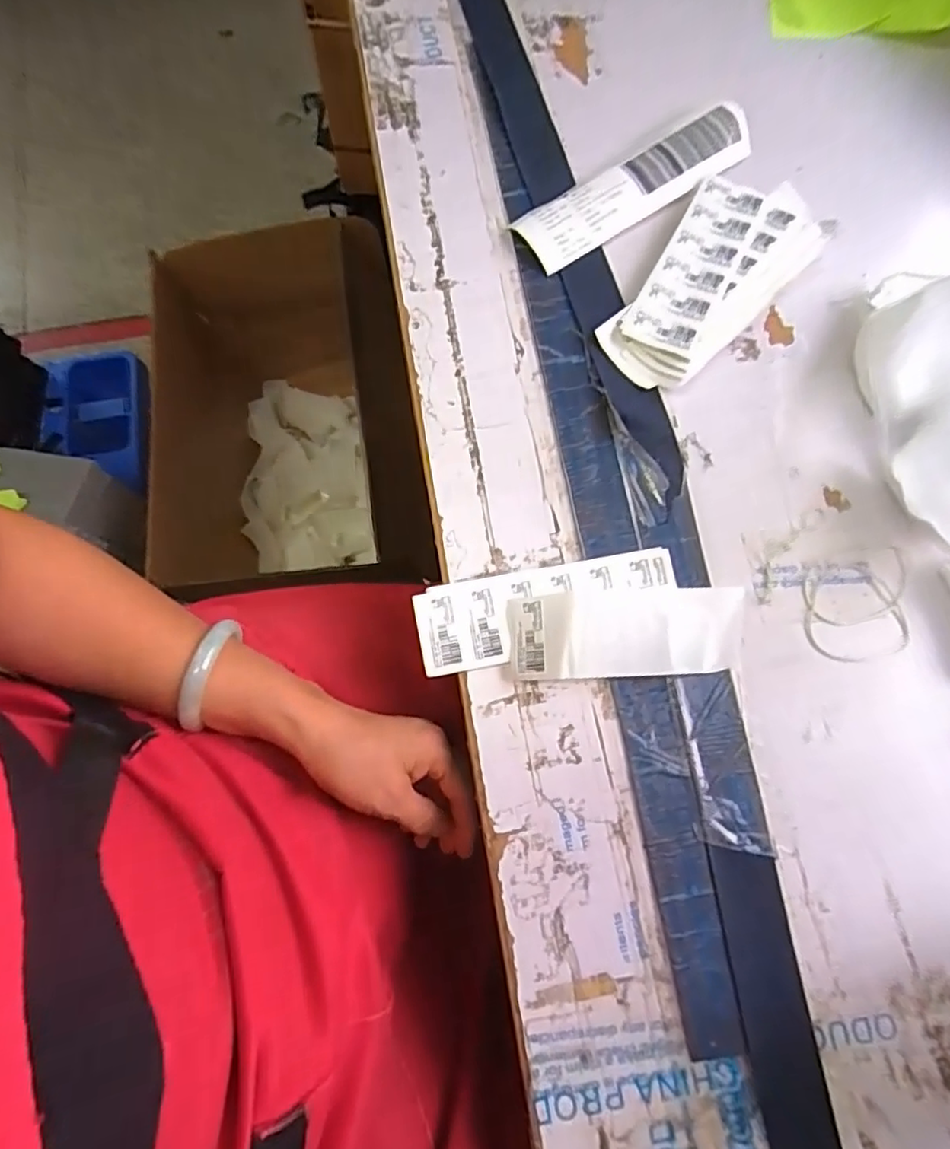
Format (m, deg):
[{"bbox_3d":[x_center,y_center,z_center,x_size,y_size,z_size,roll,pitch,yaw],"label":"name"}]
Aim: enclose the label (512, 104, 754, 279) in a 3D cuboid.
[{"bbox_3d":[0.122,-0.292,0.451,0.192,0.022,0.052,-32,78,-8],"label":"label"}]

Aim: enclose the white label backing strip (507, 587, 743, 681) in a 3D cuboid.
[{"bbox_3d":[0.092,0.037,0.367,0.139,0.020,0.052,-3,76,-1],"label":"white label backing strip"}]

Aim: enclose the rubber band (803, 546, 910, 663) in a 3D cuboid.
[{"bbox_3d":[0.244,0.019,0.384,0.066,0.005,0.071,1,76,0],"label":"rubber band"}]

